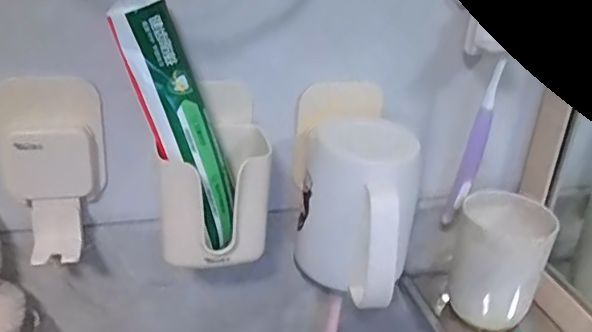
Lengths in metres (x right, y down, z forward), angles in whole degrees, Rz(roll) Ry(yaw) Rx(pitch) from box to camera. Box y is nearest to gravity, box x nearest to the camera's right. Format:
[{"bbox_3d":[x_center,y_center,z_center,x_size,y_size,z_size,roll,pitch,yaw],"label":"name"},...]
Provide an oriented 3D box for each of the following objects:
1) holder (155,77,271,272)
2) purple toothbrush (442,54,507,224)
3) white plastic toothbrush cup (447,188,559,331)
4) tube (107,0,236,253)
[{"bbox_3d":[-0.060,0.008,0.420,0.086,0.103,0.077,-9,30,-24],"label":"holder"},{"bbox_3d":[0.140,-0.013,0.471,0.020,0.144,0.014,11,28,12],"label":"purple toothbrush"},{"bbox_3d":[0.171,0.077,0.503,0.070,0.099,0.066,12,28,14],"label":"white plastic toothbrush cup"},{"bbox_3d":[-0.079,-0.032,0.391,0.039,0.193,0.033,-12,21,21],"label":"tube"}]

